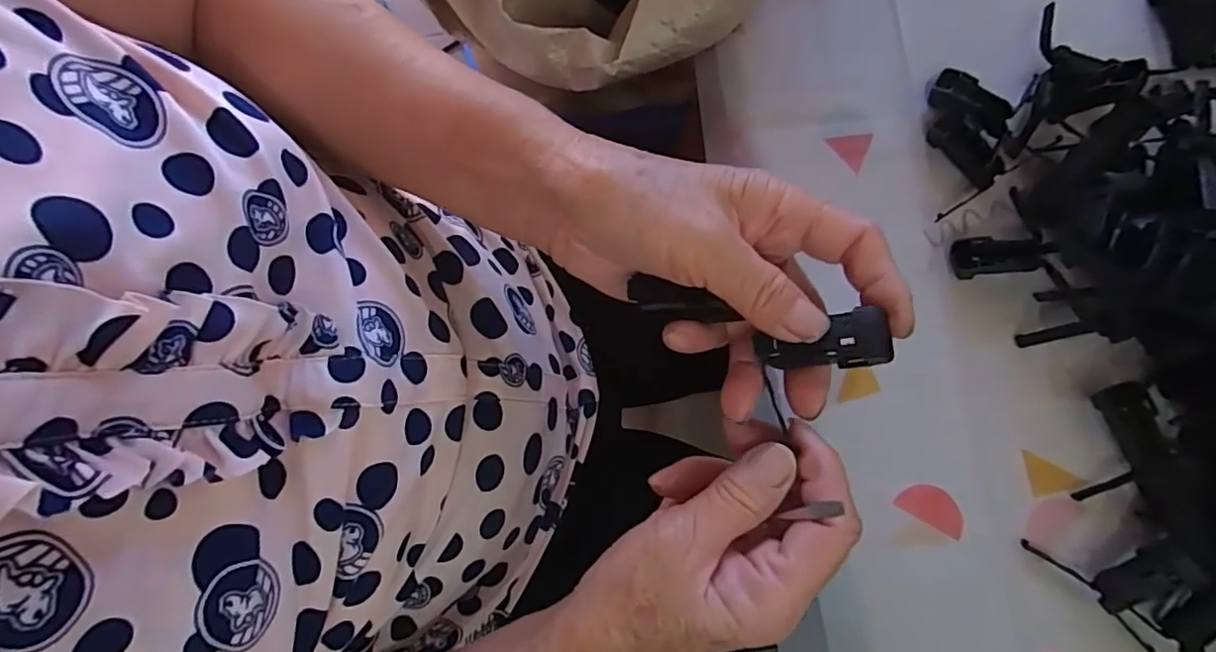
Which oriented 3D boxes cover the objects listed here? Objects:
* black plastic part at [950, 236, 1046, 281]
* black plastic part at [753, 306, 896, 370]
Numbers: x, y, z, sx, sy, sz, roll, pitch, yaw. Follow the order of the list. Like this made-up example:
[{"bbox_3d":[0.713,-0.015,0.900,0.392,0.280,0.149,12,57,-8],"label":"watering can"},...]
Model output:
[{"bbox_3d":[0.214,-0.038,0.324,0.043,0.019,0.021,-4,83,-2],"label":"black plastic part"},{"bbox_3d":[0.083,0.007,0.224,0.047,0.009,0.020,-9,79,19],"label":"black plastic part"}]

